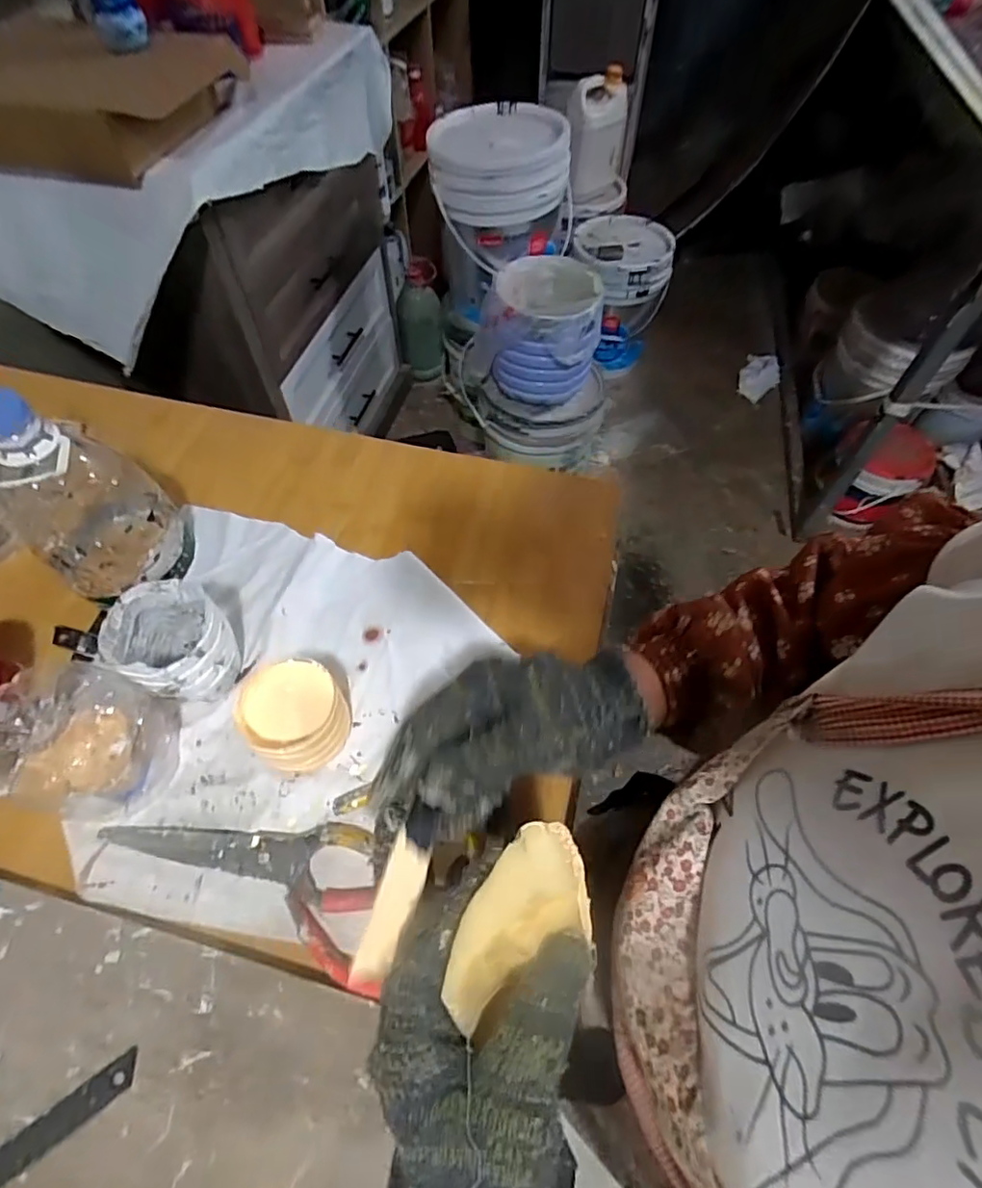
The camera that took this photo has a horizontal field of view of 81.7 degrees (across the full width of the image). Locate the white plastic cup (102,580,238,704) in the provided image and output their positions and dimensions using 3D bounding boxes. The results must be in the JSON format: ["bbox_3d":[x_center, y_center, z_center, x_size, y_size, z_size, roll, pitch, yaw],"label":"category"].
[{"bbox_3d":[-0.224,0.035,0.401,0.074,0.068,0.067,38,64,21],"label":"white plastic cup"}]

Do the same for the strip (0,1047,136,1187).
[{"bbox_3d":[-0.227,0.273,0.285,0.094,0.004,0.016,-31,63,-20],"label":"strip"}]

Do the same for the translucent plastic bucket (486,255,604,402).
[{"bbox_3d":[0.112,-0.583,1.237,0.215,0.216,0.207,0,58,0],"label":"translucent plastic bucket"}]

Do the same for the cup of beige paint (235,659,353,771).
[{"bbox_3d":[-0.133,0.084,0.386,0.073,0.046,0.063,35,63,19],"label":"cup of beige paint"}]

